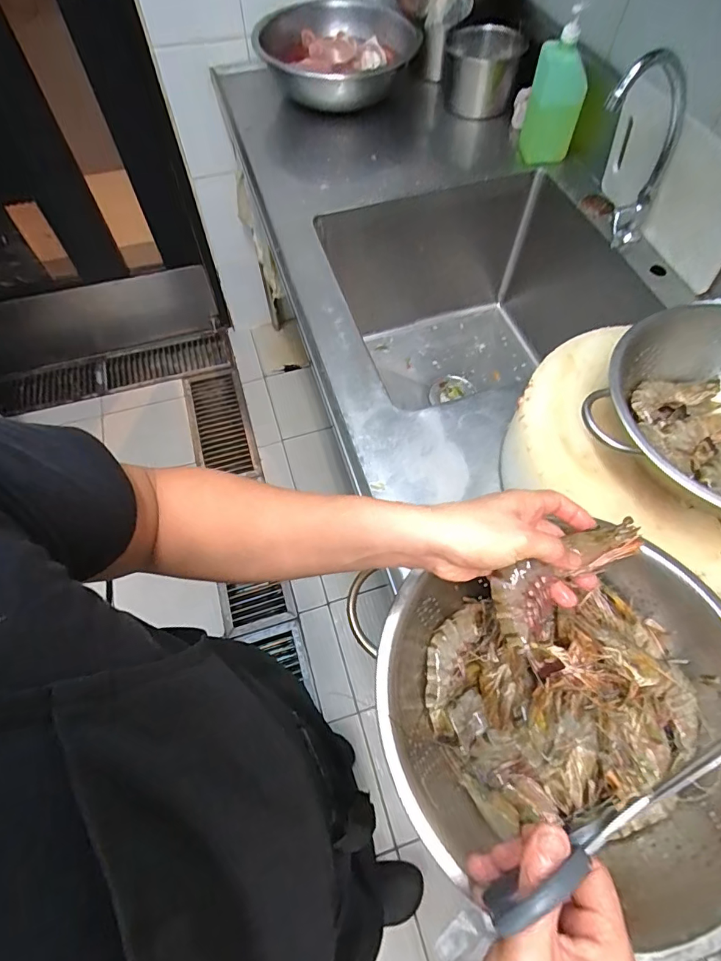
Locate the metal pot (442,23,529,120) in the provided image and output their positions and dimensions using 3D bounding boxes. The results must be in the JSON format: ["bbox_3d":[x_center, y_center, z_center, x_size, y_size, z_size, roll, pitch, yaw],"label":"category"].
[{"bbox_3d":[0.274,-0.916,1.059,0.164,0.135,0.130,8,62,5],"label":"metal pot"}]

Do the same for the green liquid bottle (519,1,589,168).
[{"bbox_3d":[0.381,-0.743,0.915,0.105,0.212,0.044,5,62,3],"label":"green liquid bottle"}]

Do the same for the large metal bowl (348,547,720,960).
[{"bbox_3d":[0.181,0.208,0.438,0.325,0.105,0.304,-9,62,-5],"label":"large metal bowl"}]

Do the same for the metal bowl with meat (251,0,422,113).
[{"bbox_3d":[-0.053,-0.992,1.095,0.329,0.113,0.330,0,62,0],"label":"metal bowl with meat"}]

